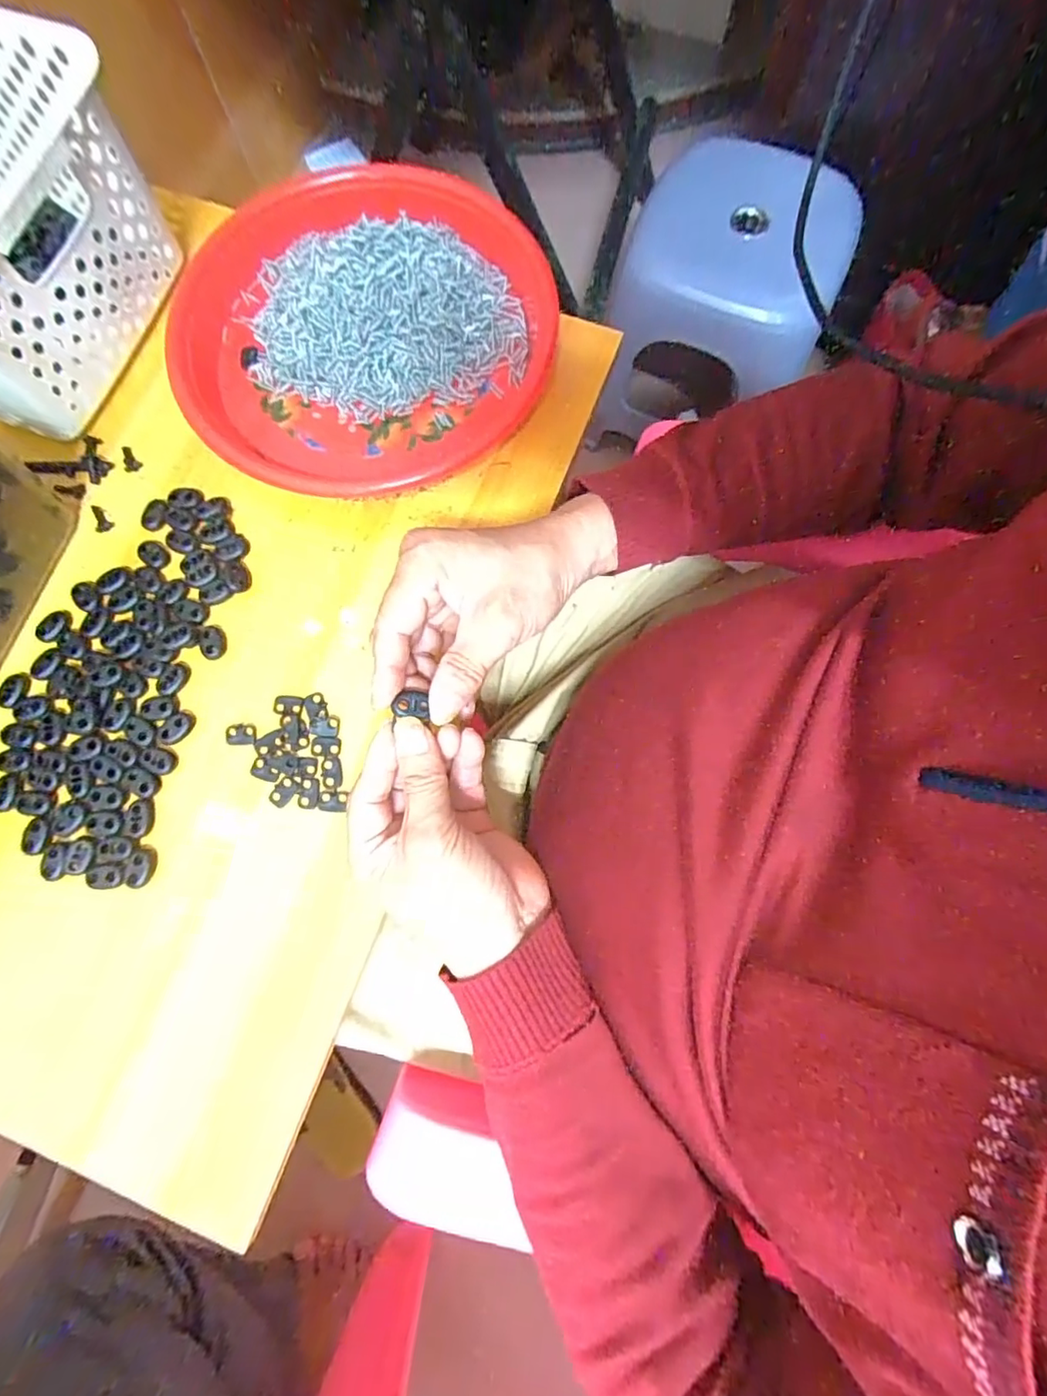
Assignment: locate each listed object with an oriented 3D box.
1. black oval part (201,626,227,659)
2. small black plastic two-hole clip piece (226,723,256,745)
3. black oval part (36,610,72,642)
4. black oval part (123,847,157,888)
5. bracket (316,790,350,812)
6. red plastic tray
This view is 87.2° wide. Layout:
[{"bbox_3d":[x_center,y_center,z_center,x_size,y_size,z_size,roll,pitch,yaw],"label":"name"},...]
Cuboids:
[{"bbox_3d":[-0.195,-0.035,0.346,0.014,0.004,0.021,0,79,0],"label":"black oval part"},{"bbox_3d":[-0.173,0.022,0.335,0.018,0.004,0.013,3,79,1],"label":"small black plastic two-hole clip piece"},{"bbox_3d":[-0.297,-0.046,0.346,0.017,0.004,0.022,34,81,7],"label":"black oval part"},{"bbox_3d":[-0.223,0.098,0.318,0.014,0.004,0.022,10,79,2],"label":"black oval part"},{"bbox_3d":[-0.114,0.061,0.326,0.018,0.004,0.013,5,79,1],"label":"bracket"},{"bbox_3d":[-0.111,-0.247,0.369,0.244,0.042,0.244,11,79,3],"label":"red plastic tray"}]

